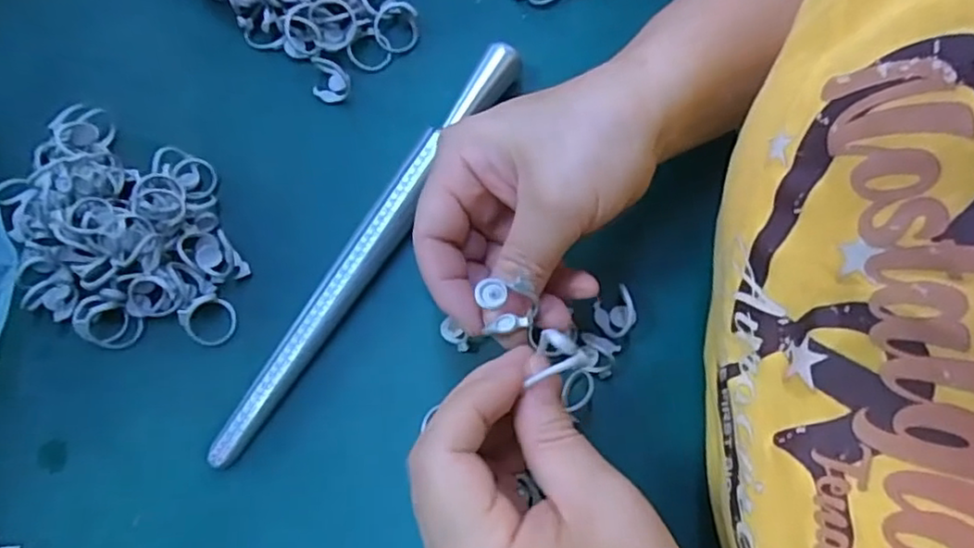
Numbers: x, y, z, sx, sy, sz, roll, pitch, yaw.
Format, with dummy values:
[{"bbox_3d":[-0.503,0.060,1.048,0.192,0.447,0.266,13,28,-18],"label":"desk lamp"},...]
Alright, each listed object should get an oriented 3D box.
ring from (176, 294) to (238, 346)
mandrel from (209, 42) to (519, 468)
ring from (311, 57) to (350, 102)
[{"bbox_3d":[-0.130,0.022,0.300,0.023,0.007,0.023,-37,106,-31],"label":"ring"},{"bbox_3d":[-0.052,-0.016,0.305,0.020,0.025,0.236,31,74,10],"label":"mandrel"},{"bbox_3d":[-0.084,-0.105,0.344,0.020,0.010,0.025,-4,72,-1],"label":"ring"}]

